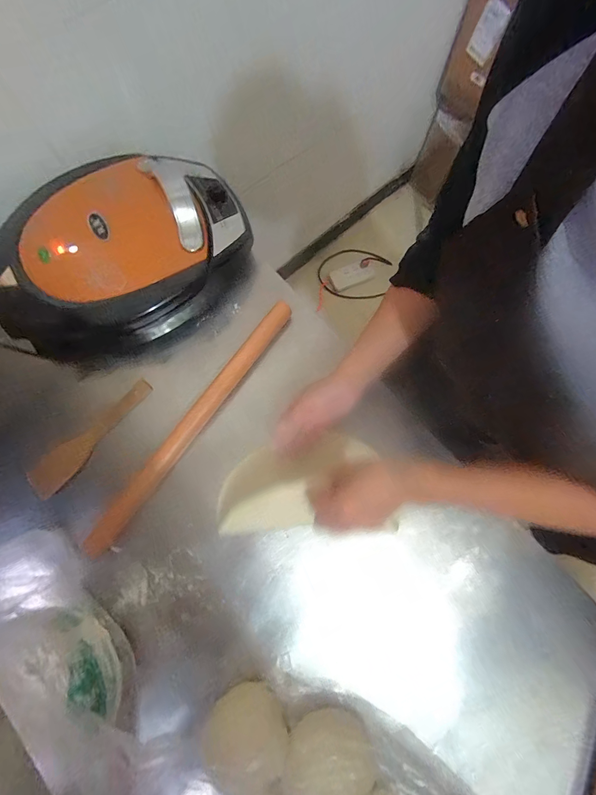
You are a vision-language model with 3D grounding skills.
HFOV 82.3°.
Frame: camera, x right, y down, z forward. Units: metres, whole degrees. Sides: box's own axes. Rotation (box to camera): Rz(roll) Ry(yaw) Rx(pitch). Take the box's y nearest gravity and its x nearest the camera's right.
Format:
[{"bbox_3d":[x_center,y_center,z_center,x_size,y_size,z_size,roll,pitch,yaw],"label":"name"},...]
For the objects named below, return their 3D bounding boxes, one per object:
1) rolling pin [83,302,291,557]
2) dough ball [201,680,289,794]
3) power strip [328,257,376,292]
[{"bbox_3d":[-0.166,0.035,0.563,0.034,0.035,0.490,35,80,8],"label":"rolling pin"},{"bbox_3d":[-0.070,0.450,0.451,0.100,0.076,0.098,0,77,1],"label":"dough ball"},{"bbox_3d":[0.244,-0.551,1.507,0.202,0.027,0.093,-19,77,10],"label":"power strip"}]

